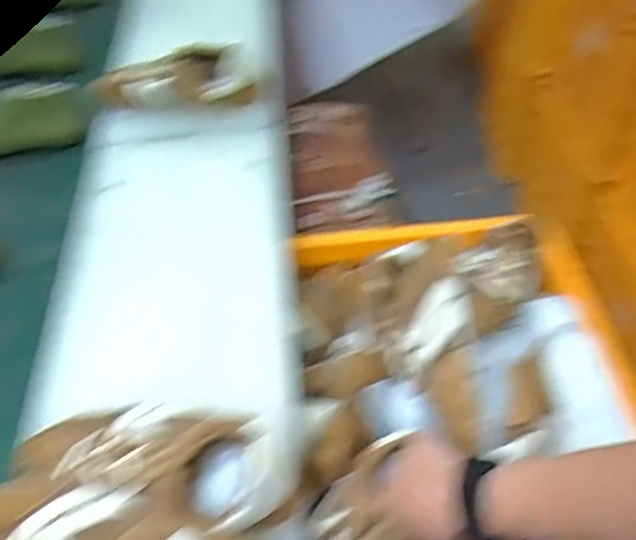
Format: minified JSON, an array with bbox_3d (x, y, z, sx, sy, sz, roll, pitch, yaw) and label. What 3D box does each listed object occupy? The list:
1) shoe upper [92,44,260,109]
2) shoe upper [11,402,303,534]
[{"bbox_3d":[-0.212,-0.258,0.862,0.253,0.062,0.079,3,50,6],"label":"shoe upper"},{"bbox_3d":[-0.137,0.155,0.505,0.236,0.078,0.096,9,51,11],"label":"shoe upper"}]

